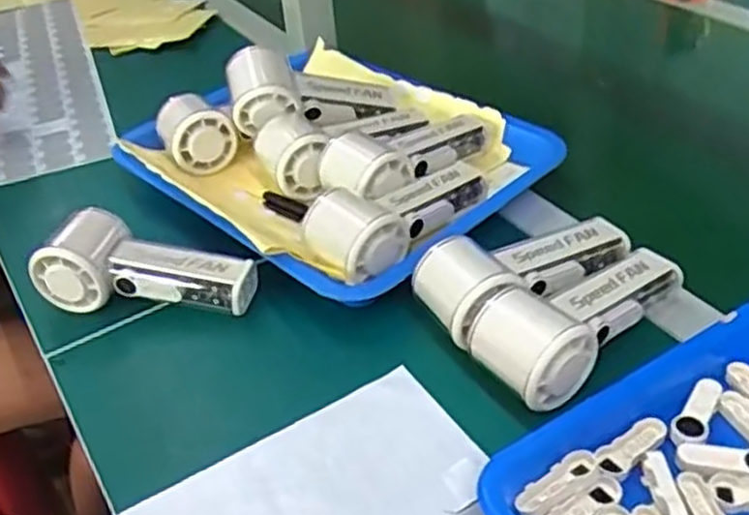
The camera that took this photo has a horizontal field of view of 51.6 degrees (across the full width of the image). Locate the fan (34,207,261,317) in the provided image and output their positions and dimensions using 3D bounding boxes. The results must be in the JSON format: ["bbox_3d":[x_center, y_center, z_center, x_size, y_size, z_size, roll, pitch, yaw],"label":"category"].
[{"bbox_3d":[-0.162,0.011,0.554,0.150,0.063,0.062,8,40,15],"label":"fan"}]

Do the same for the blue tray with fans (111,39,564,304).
[{"bbox_3d":[-0.032,-0.098,0.646,0.269,0.088,0.313,-31,45,-29],"label":"blue tray with fans"}]

